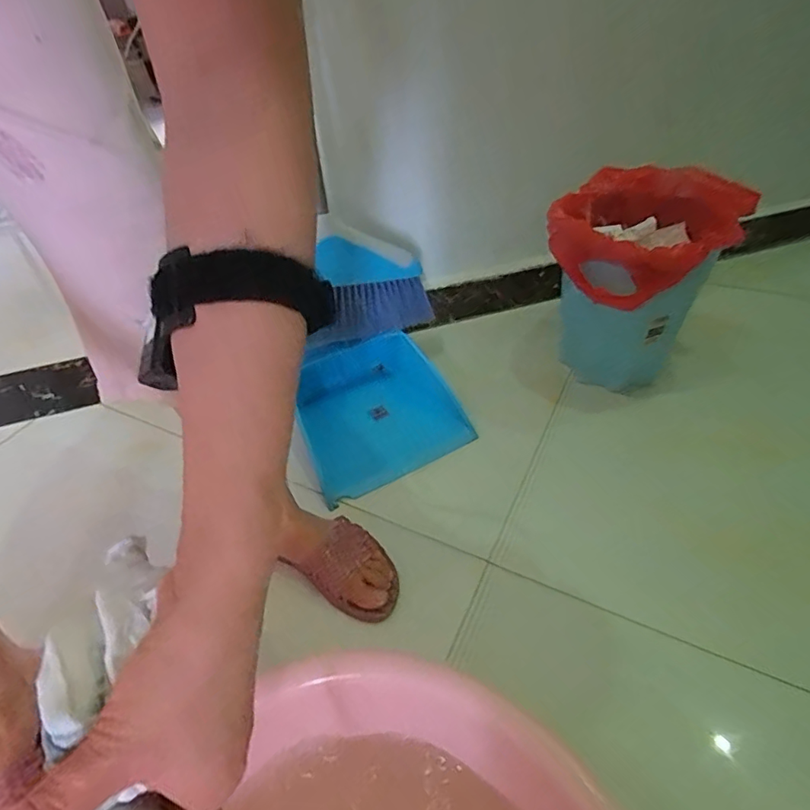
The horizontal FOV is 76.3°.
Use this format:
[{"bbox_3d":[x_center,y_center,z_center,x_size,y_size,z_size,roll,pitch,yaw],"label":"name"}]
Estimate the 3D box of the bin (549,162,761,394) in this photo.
[{"bbox_3d":[0.347,-0.180,0.790,0.232,0.266,0.235,22,51,28],"label":"bin"}]

